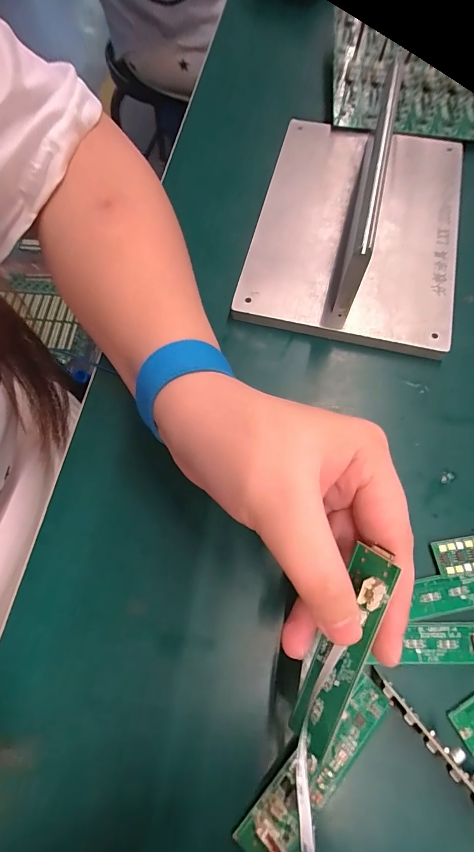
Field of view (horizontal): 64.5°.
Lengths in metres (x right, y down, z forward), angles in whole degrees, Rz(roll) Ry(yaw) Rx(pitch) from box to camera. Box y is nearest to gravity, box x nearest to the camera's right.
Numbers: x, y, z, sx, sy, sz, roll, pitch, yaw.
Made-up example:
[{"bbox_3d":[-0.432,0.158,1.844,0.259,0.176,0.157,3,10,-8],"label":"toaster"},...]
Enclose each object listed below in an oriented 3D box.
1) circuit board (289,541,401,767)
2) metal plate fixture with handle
[{"bbox_3d":[0.036,0.085,0.137,0.016,0.006,0.084,25,104,41],"label":"circuit board"},{"bbox_3d":[0.086,-0.155,0.250,0.136,0.059,0.196,13,69,4],"label":"metal plate fixture with handle"}]

